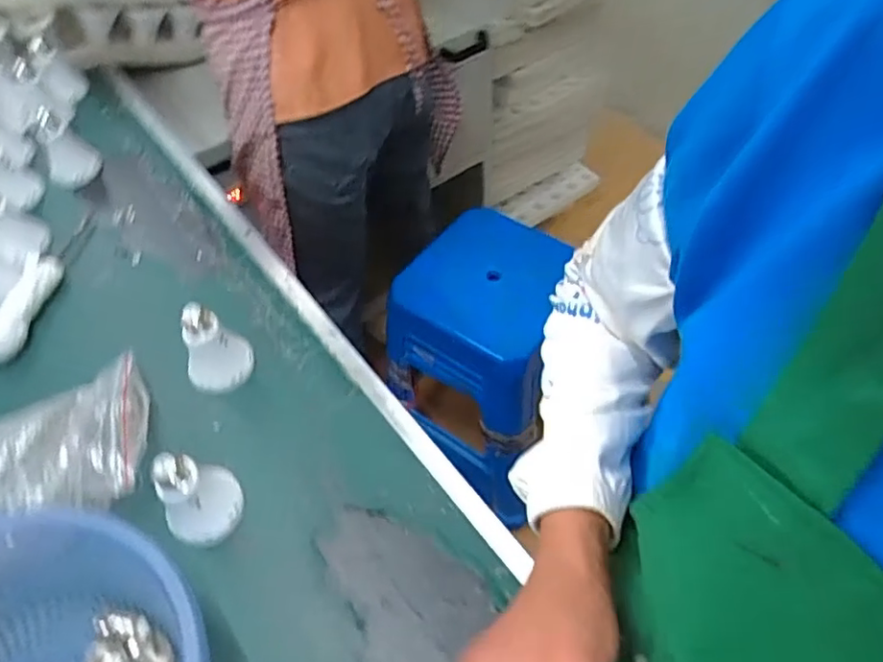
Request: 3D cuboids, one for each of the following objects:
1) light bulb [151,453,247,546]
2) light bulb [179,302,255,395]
[{"bbox_3d":[-0.207,0.132,0.518,0.060,0.084,0.064,-2,53,2],"label":"light bulb"},{"bbox_3d":[-0.228,0.011,0.614,0.064,0.093,0.053,-30,57,-18],"label":"light bulb"}]

